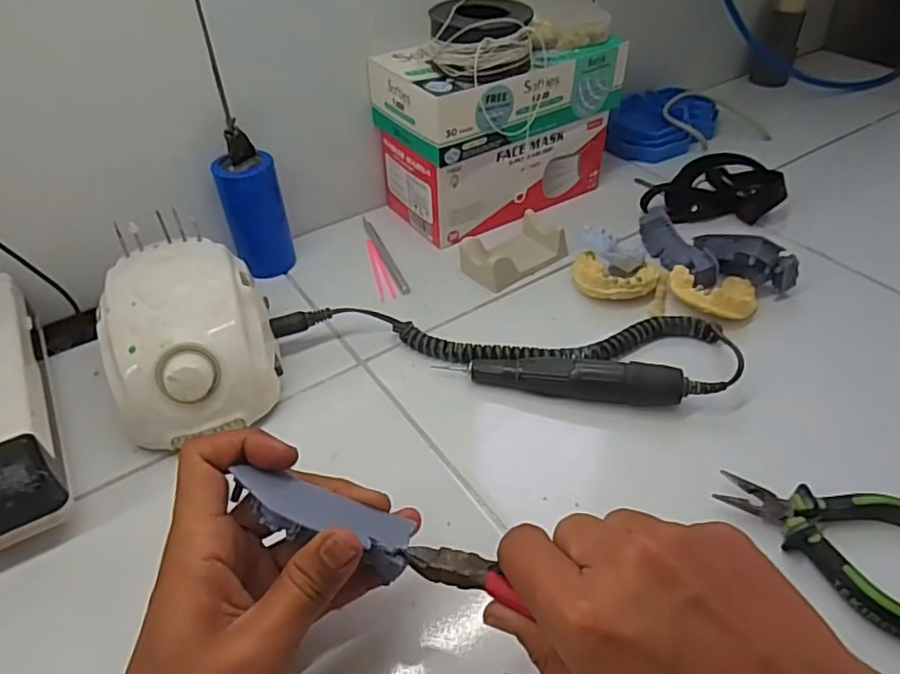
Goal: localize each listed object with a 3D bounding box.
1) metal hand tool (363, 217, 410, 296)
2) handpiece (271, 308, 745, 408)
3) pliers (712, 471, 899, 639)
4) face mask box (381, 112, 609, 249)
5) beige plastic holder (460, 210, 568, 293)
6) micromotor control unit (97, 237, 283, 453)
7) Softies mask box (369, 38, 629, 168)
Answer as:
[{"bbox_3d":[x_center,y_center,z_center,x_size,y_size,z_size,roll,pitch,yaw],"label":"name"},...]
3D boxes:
[{"bbox_3d":[-0.064,-0.082,0.588,0.010,0.004,0.133,-17,45,-16],"label":"metal hand tool"},{"bbox_3d":[0.041,0.000,0.471,0.332,0.029,0.094,8,44,11],"label":"handpiece"},{"bbox_3d":[0.216,0.112,0.354,0.112,0.017,0.081,22,48,24],"label":"pliers"},{"bbox_3d":[0.045,-0.177,0.626,0.201,0.088,0.114,-27,49,-25],"label":"face mask box"},{"bbox_3d":[0.058,-0.078,0.559,0.096,0.032,0.050,-27,48,-25],"label":"beige plastic holder"},{"bbox_3d":[-0.184,0.003,0.440,0.108,0.084,0.140,-15,44,-14],"label":"micromotor control unit"},{"bbox_3d":[0.046,-0.235,0.573,0.211,0.064,0.117,-27,49,-25],"label":"Softies mask box"}]

